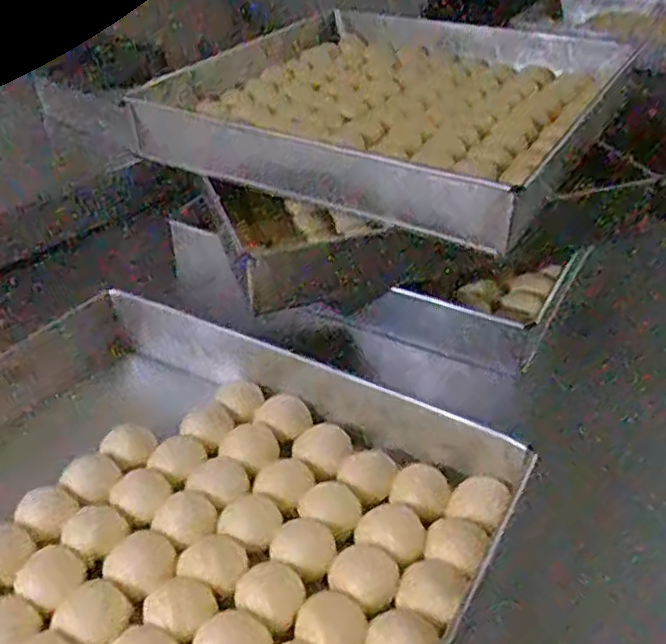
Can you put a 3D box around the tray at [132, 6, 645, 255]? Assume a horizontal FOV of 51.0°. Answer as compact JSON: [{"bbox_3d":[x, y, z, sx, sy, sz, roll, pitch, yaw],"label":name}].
[{"bbox_3d":[0.075,-0.264,0.794,0.410,0.054,0.523,15,39,22],"label":"tray"}]

